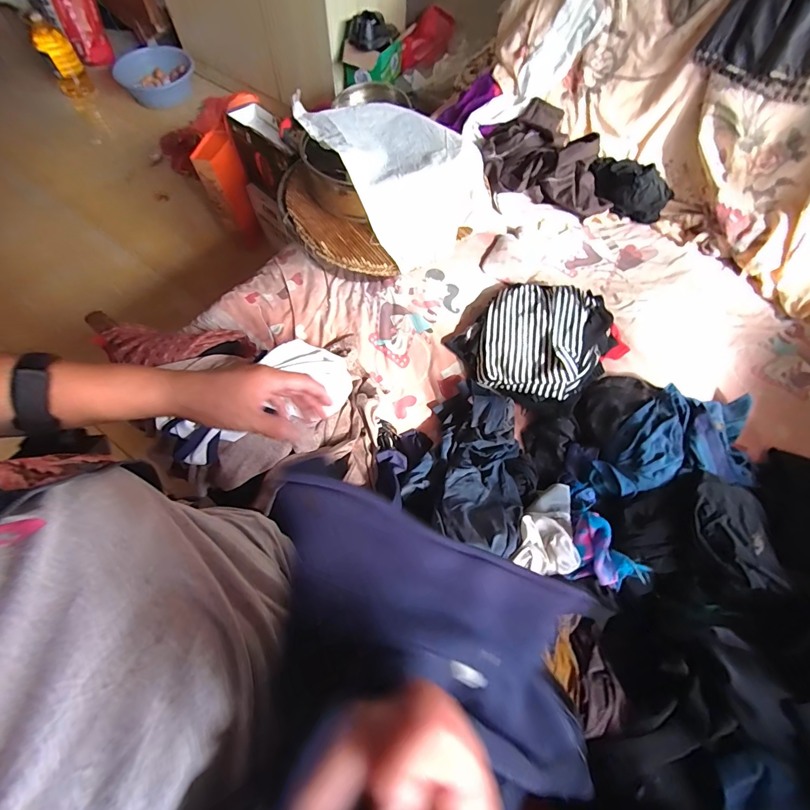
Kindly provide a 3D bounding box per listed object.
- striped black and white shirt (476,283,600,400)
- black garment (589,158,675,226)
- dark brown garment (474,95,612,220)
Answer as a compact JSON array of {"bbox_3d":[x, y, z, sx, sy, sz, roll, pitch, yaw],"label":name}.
[{"bbox_3d":[0.321,-0.168,0.939,0.263,0.080,0.317,15,66,5],"label":"striped black and white shirt"},{"bbox_3d":[0.680,-0.664,1.206,0.254,0.087,0.151,28,67,10],"label":"black garment"},{"bbox_3d":[0.418,-0.755,1.220,0.345,0.122,0.396,-5,65,-5],"label":"dark brown garment"}]

